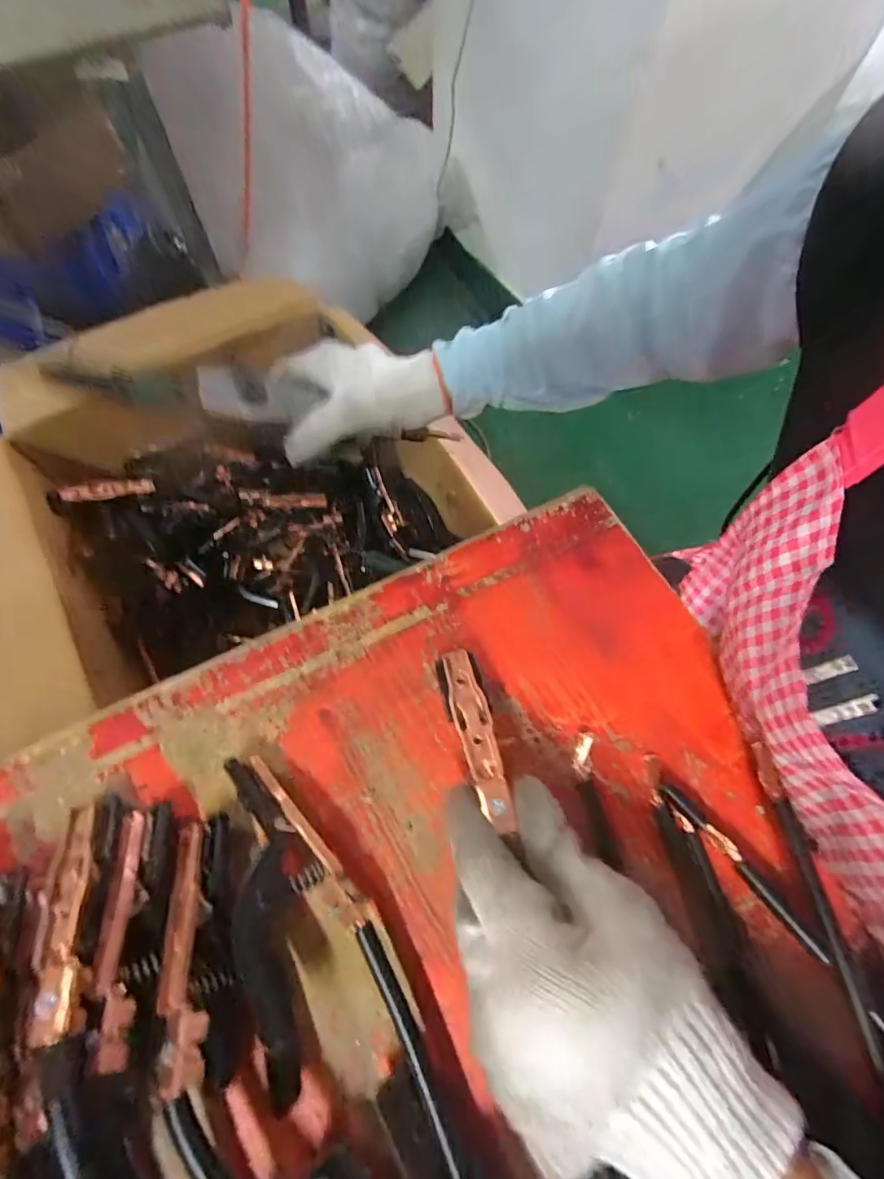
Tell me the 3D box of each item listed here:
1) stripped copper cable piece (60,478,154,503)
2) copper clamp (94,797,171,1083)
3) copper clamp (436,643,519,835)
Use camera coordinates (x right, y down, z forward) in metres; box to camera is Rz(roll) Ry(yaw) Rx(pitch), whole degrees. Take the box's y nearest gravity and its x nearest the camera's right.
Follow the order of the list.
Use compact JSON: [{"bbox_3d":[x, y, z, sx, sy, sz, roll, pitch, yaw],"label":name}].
[{"bbox_3d":[-0.357,-0.108,0.549,0.022,0.013,0.091,42,35,15],"label":"stripped copper cable piece"},{"bbox_3d":[-0.135,0.145,0.224,0.023,0.013,0.097,-11,48,-6],"label":"copper clamp"},{"bbox_3d":[0.017,0.070,0.249,0.022,0.007,0.094,-12,46,-7],"label":"copper clamp"}]

